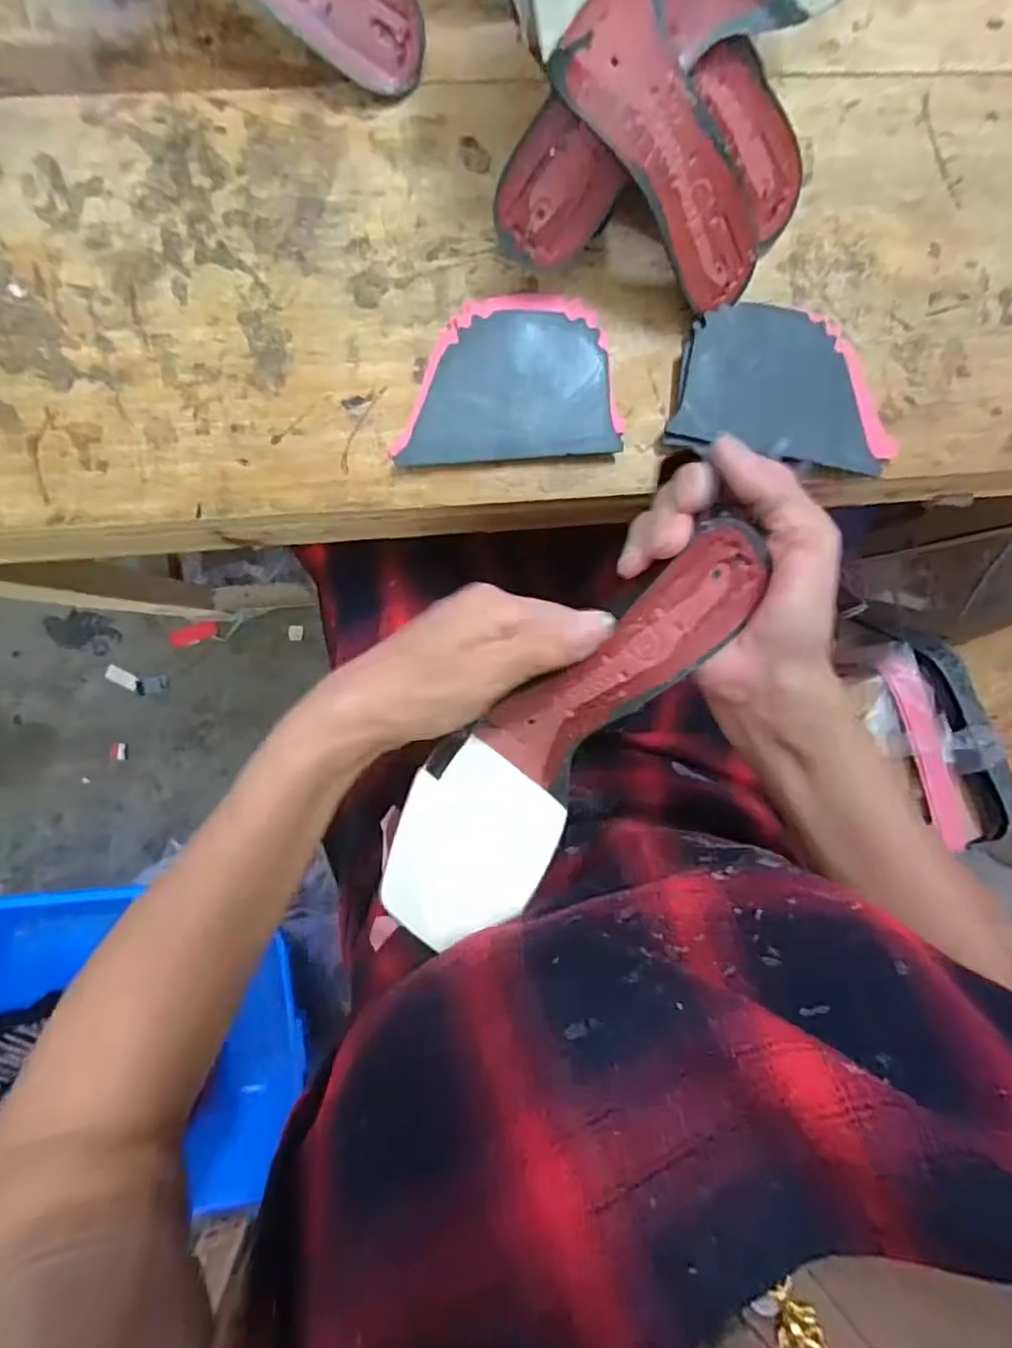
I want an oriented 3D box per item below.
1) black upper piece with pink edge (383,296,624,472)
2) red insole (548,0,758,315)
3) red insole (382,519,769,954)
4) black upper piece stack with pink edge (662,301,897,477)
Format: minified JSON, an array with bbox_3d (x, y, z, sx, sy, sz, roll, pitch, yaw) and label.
[{"bbox_3d":[0.000,-0.172,0.346,0.127,0.015,0.091,-5,92,-3],"label":"black upper piece with pink edge"},{"bbox_3d":[0.089,-0.258,0.301,0.152,0.018,0.056,32,89,-39],"label":"red insole"},{"bbox_3d":[0.030,0.028,0.281,0.077,0.051,0.227,40,101,-4],"label":"red insole"},{"bbox_3d":[0.171,-0.173,0.357,0.137,0.017,0.087,5,91,-4],"label":"black upper piece stack with pink edge"}]

